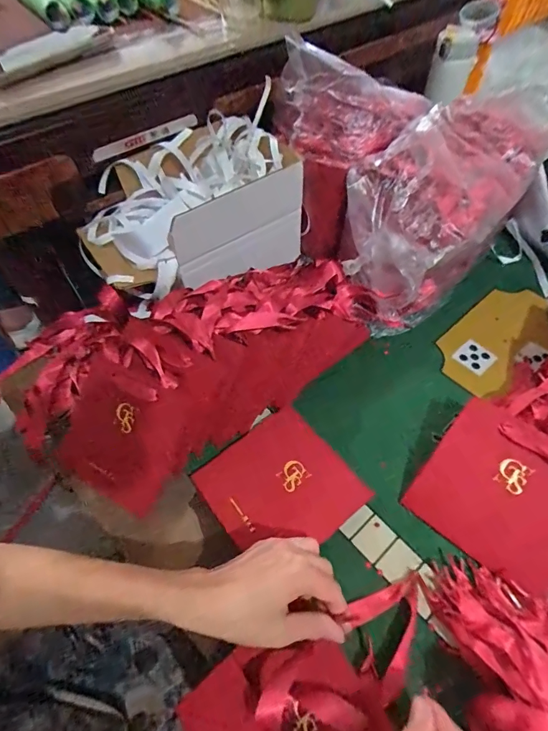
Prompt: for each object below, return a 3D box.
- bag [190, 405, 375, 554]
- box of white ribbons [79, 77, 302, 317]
[{"bbox_3d":[0.004,0.127,0.425,0.137,0.014,0.142,-33,60,-20],"label":"bag"},{"bbox_3d":[-0.112,-0.198,0.532,0.276,0.136,0.166,-24,58,-14],"label":"box of white ribbons"}]

